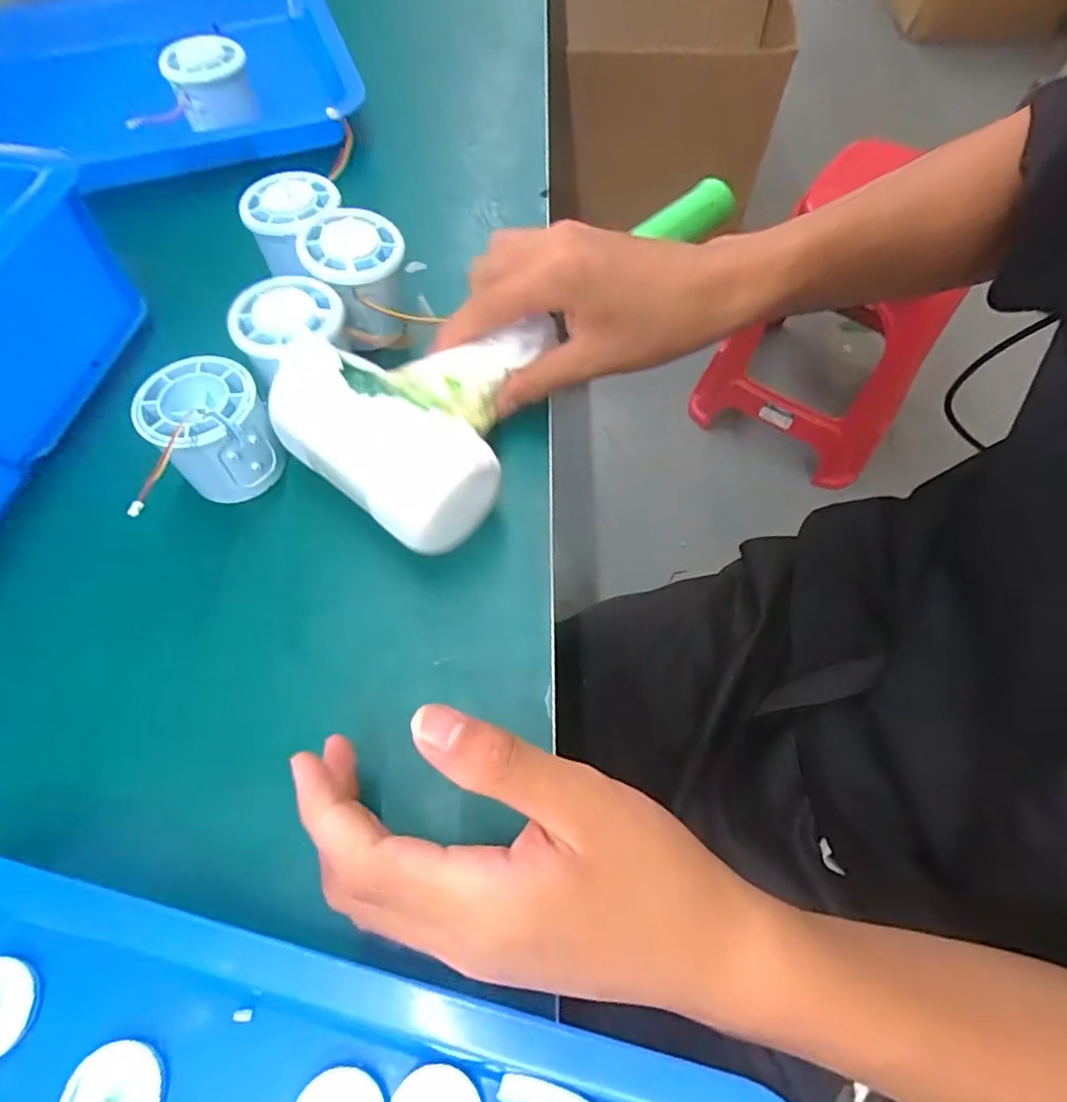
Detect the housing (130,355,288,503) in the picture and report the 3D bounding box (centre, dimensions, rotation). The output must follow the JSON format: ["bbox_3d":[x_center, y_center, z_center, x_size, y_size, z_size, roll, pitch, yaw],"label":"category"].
[{"bbox_3d":[-0.160,-0.060,0.305,0.052,0.050,0.049,-25,65,-13],"label":"housing"}]

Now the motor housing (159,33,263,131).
[{"bbox_3d":[-0.231,-0.336,0.429,0.054,0.029,0.068,-22,64,-11],"label":"motor housing"}]

